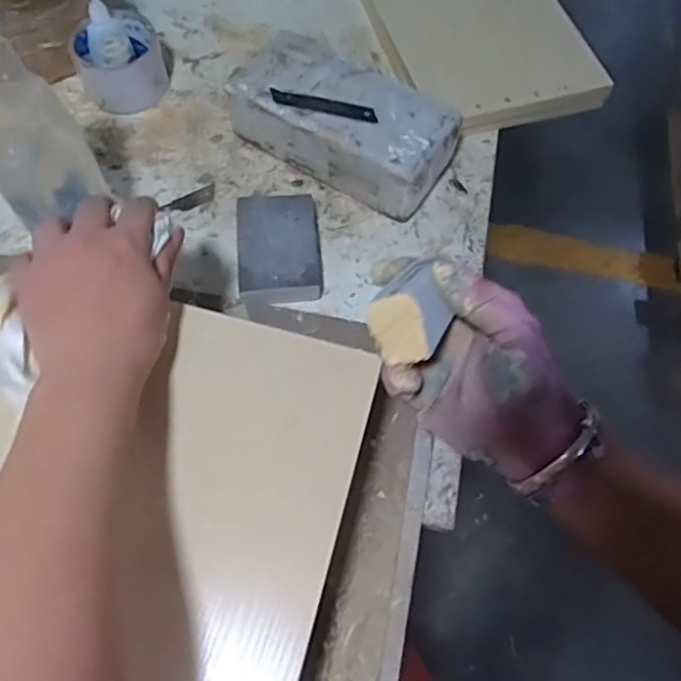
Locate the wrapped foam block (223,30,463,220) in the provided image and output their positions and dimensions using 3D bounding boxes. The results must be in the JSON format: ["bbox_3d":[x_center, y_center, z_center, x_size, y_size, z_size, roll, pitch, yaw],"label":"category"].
[{"bbox_3d":[0.003,-0.205,0.575,0.204,0.070,0.104,30,67,10],"label":"wrapped foam block"}]

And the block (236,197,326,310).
[{"bbox_3d":[-0.055,-0.081,0.536,0.070,0.030,0.112,-4,66,-6],"label":"block"}]

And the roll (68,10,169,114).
[{"bbox_3d":[-0.224,-0.281,0.613,0.083,0.052,0.083,2,65,-3],"label":"roll"}]

